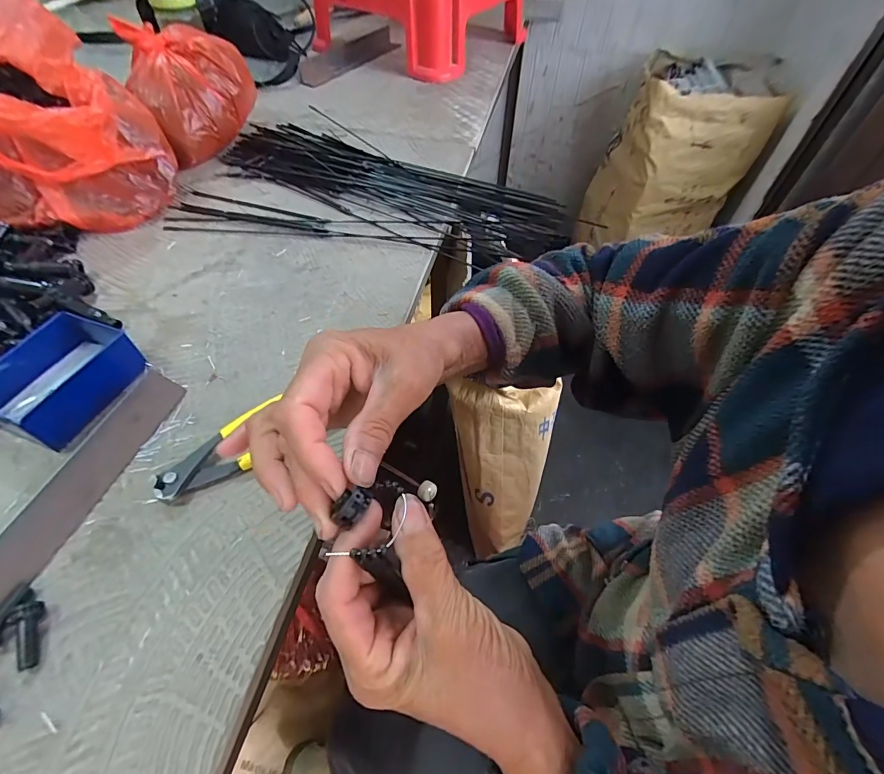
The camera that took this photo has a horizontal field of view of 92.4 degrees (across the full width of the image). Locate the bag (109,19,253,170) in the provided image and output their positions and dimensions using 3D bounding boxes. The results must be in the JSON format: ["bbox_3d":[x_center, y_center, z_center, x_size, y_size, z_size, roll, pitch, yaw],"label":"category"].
[{"bbox_3d":[-0.375,-0.452,0.656,0.167,0.131,0.177,-18,55,-14],"label":"bag"}]

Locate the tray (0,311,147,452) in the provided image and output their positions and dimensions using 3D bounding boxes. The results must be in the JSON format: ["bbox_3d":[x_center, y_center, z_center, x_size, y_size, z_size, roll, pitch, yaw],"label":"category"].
[{"bbox_3d":[-0.348,-0.009,0.389,0.091,0.044,0.113,19,55,13],"label":"tray"}]

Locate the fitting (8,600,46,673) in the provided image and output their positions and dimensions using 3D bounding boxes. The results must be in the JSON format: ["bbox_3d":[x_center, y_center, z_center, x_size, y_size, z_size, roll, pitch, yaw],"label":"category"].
[{"bbox_3d":[-0.266,0.159,0.273,0.012,0.015,0.039,-13,71,-11],"label":"fitting"}]

